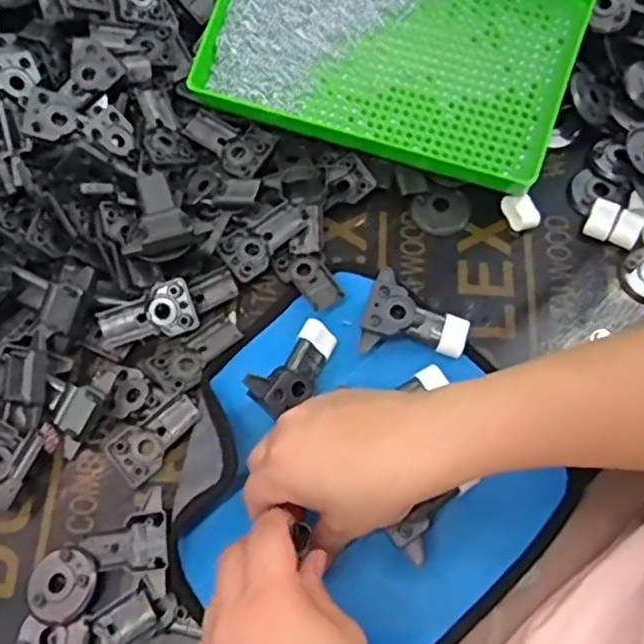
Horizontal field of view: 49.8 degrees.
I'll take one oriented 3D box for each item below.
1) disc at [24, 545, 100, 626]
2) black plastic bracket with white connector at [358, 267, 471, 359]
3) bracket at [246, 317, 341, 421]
[{"bbox_3d":[-0.150,0.151,0.400,0.038,0.010,0.041,-1,69,2],"label":"disc"},{"bbox_3d":[0.059,0.002,0.439,0.063,0.027,0.051,17,71,8],"label":"black plastic bracket with white connector"},{"bbox_3d":[-0.015,0.027,0.422,0.031,0.014,0.069,33,54,13],"label":"bracket"}]

